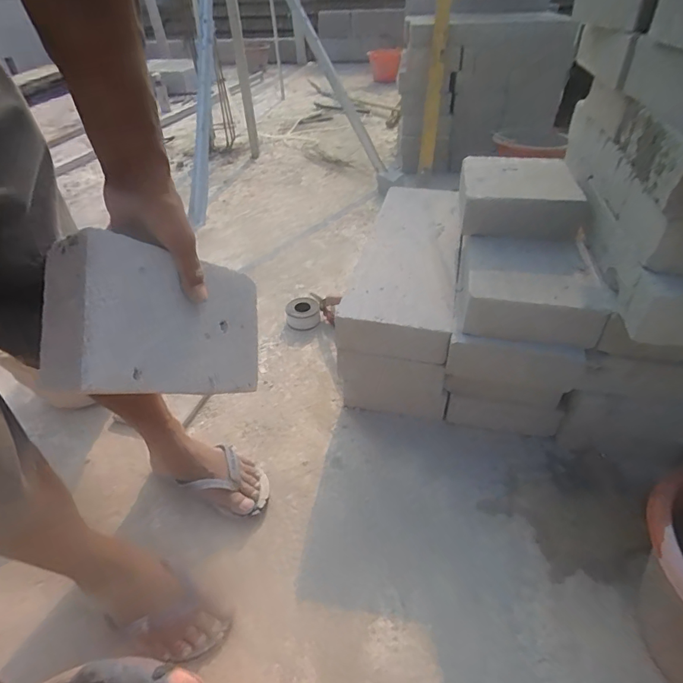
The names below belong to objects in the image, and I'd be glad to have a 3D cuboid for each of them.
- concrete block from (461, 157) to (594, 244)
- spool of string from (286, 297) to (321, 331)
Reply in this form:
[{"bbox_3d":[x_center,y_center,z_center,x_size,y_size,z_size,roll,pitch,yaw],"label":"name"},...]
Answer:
[{"bbox_3d":[0.337,-0.273,0.819,0.214,0.079,0.202,5,41,9],"label":"concrete block"},{"bbox_3d":[-0.097,-0.068,1.092,0.081,0.049,0.081,-2,41,1],"label":"spool of string"}]

